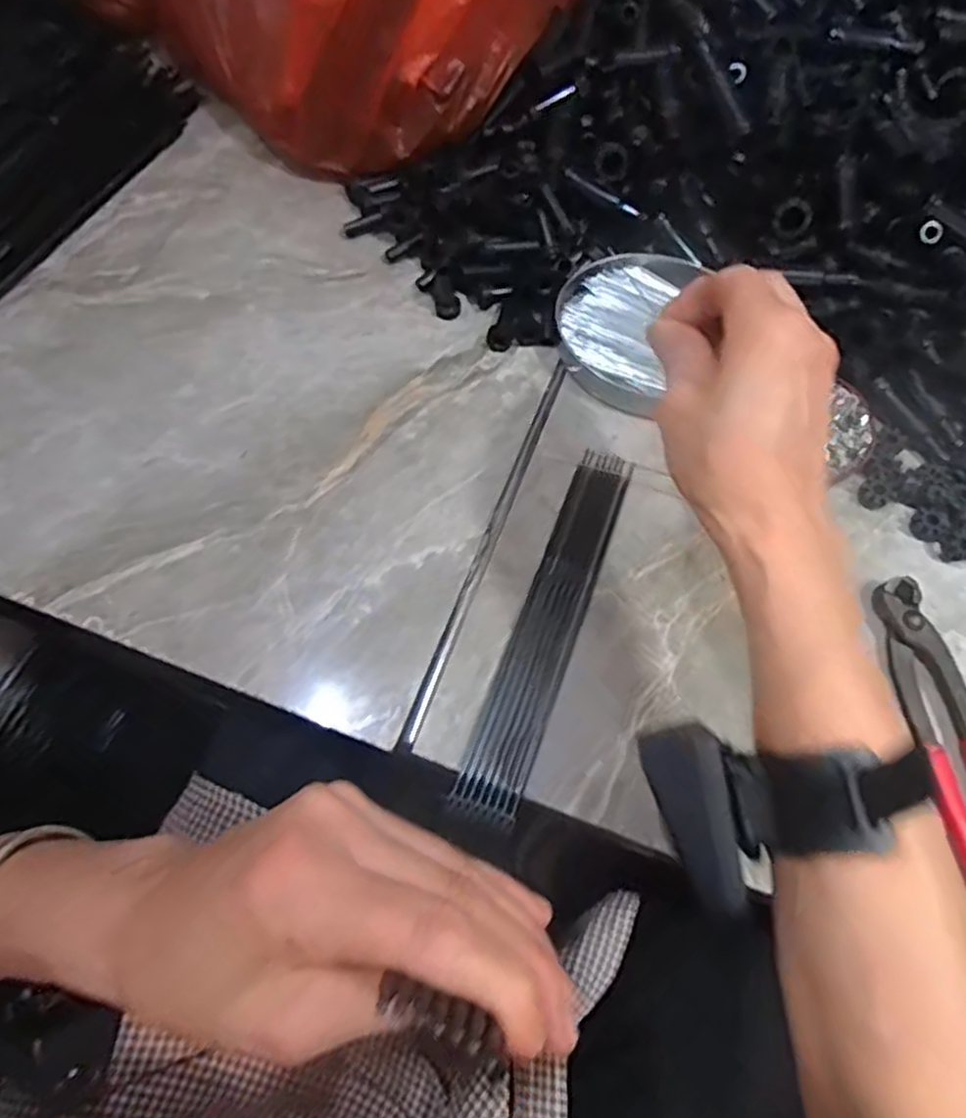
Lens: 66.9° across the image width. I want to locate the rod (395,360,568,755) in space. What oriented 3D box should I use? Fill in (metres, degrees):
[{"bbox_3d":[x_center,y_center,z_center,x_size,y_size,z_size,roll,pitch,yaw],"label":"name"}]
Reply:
[{"bbox_3d":[0.005,-0.013,0.448,0.009,0.006,0.271,19,70,9],"label":"rod"}]

